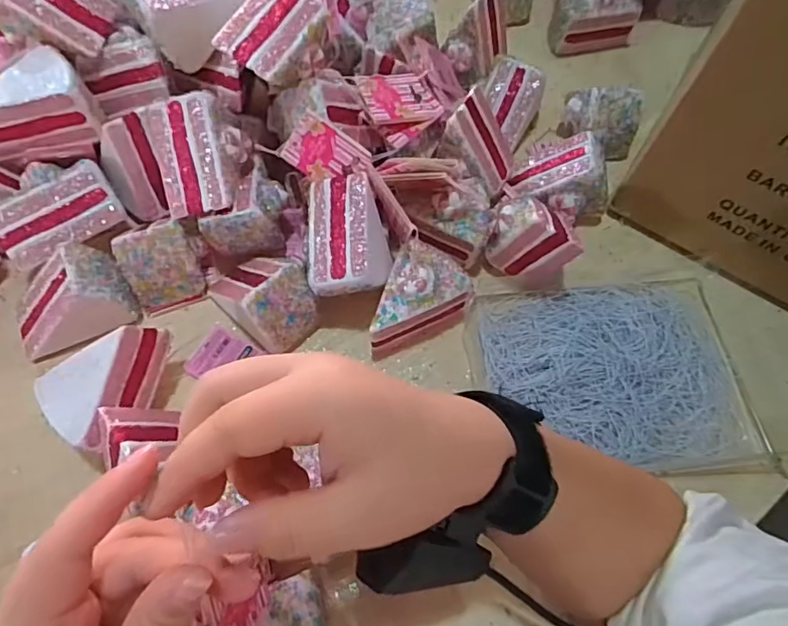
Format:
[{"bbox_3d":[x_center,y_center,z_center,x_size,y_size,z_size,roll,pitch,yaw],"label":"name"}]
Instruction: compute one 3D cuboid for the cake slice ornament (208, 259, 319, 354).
[{"bbox_3d":[-0.103,-0.016,0.425,0.062,0.071,0.085,-34,70,-18],"label":"cake slice ornament"}]

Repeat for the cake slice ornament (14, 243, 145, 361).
[{"bbox_3d":[-0.252,-0.012,0.418,0.090,0.065,0.052,-26,68,-15],"label":"cake slice ornament"}]

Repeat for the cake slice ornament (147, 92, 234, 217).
[{"bbox_3d":[-0.155,-0.119,0.415,0.052,0.059,0.085,-15,66,-10],"label":"cake slice ornament"}]

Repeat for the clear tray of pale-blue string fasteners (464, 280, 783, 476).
[{"bbox_3d":[0.180,0.047,0.438,0.226,0.030,0.163,-3,64,-5],"label":"clear tray of pale-blue string fasteners"}]

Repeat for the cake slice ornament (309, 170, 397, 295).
[{"bbox_3d":[-0.034,-0.059,0.430,0.056,0.055,0.098,-11,75,15],"label":"cake slice ornament"}]

